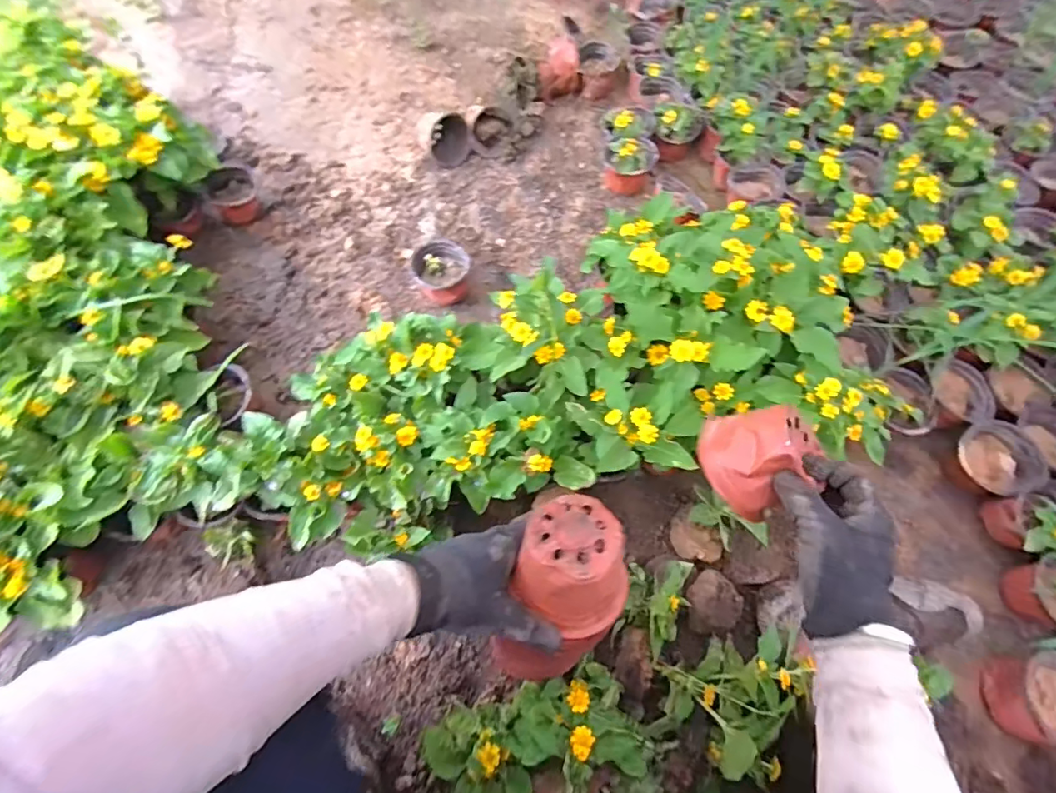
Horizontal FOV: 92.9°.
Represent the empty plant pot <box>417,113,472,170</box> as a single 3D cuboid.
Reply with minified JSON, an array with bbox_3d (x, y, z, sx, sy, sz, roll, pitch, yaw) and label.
[{"bbox_3d":[-0.167,-0.522,1.009,0.095,0.082,0.086,-15,65,-7],"label":"empty plant pot"}]

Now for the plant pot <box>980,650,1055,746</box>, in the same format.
[{"bbox_3d":[0.599,0.353,0.581,0.084,0.074,0.094,12,64,4],"label":"plant pot"}]

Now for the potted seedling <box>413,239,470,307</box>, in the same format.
[{"bbox_3d":[-0.145,-0.208,0.861,0.088,0.080,0.090,-15,65,-7],"label":"potted seedling"}]

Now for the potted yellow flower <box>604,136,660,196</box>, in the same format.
[{"bbox_3d":[0.193,-0.436,0.957,0.093,0.090,0.079,12,65,6],"label":"potted yellow flower"}]

